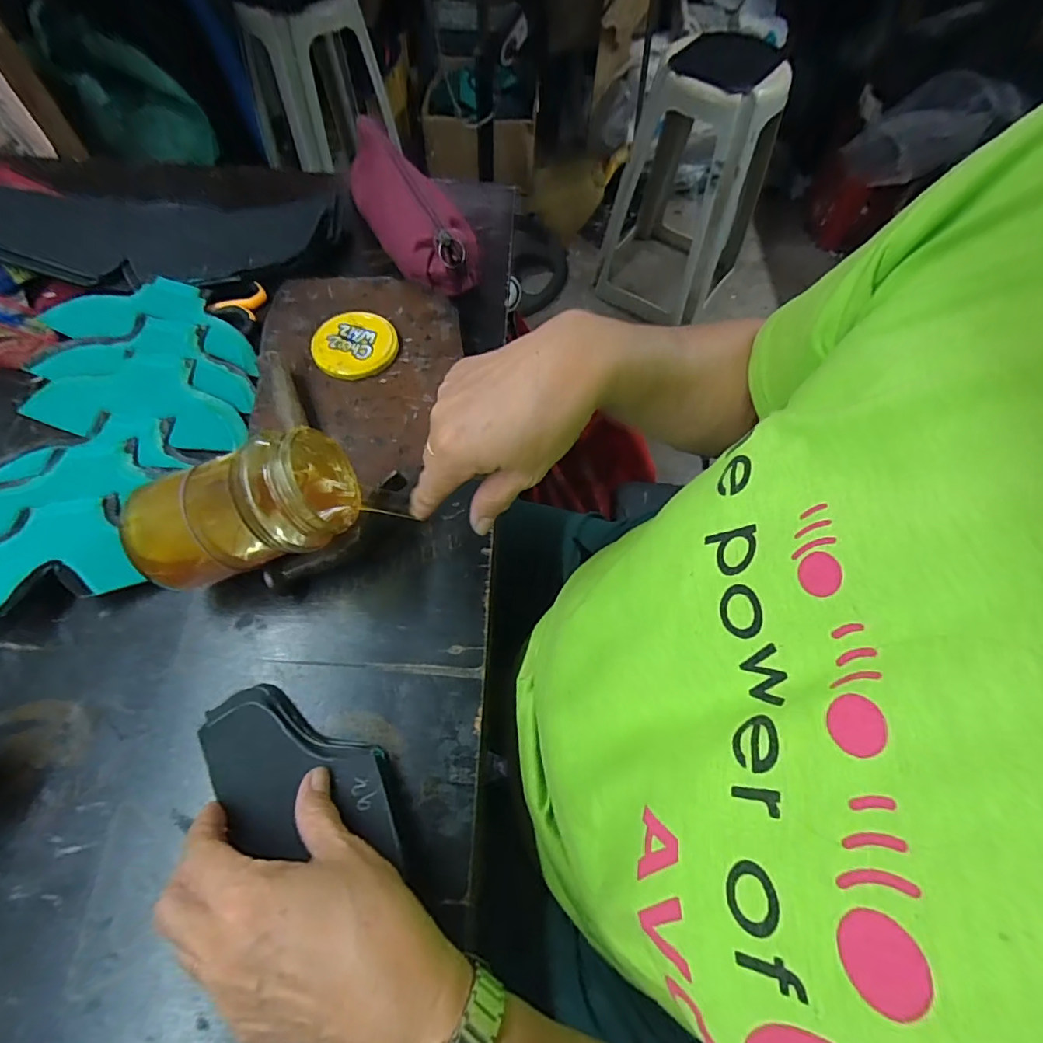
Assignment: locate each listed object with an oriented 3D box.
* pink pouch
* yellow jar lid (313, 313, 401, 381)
[{"bbox_3d":[-0.118,-0.311,0.514,0.067,0.061,0.208,-33,69,-16],"label":"pink pouch"},{"bbox_3d":[-0.144,-0.155,0.450,0.070,0.008,0.071,1,64,-1],"label":"yellow jar lid"}]

